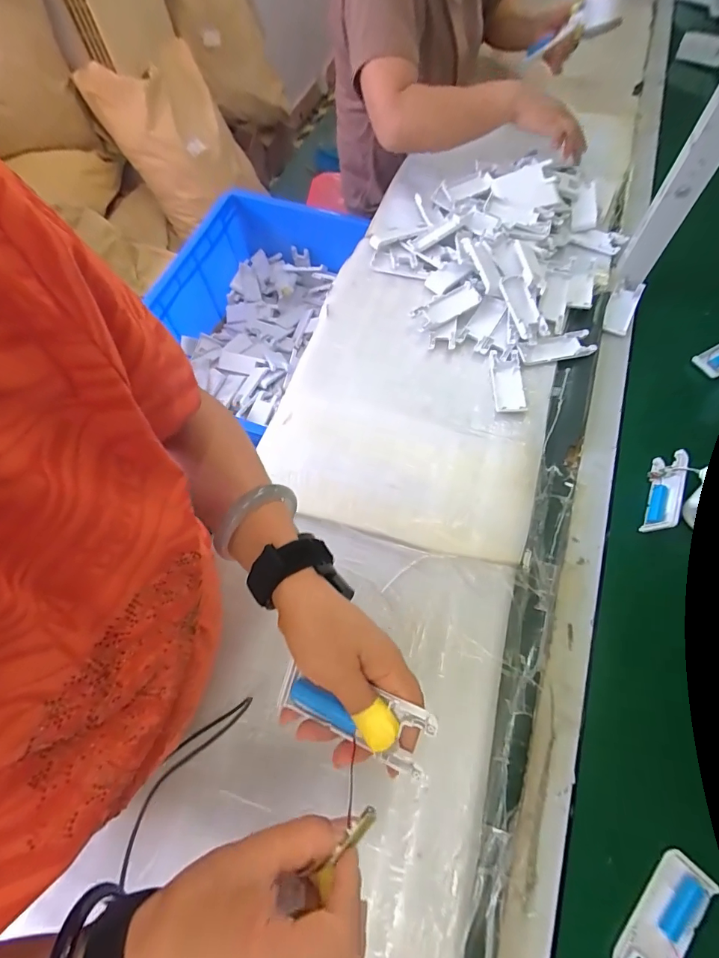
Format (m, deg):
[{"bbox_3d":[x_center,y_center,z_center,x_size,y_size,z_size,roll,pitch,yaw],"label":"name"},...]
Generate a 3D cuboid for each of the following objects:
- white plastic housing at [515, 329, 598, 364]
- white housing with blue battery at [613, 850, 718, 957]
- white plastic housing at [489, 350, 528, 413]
[{"bbox_3d":[0.286,-0.193,0.608,0.111,0.011,0.043,-15,66,-4],"label":"white plastic housing"},{"bbox_3d":[0.258,0.376,0.356,0.040,0.013,0.105,40,73,18],"label":"white housing with blue battery"},{"bbox_3d":[0.208,-0.139,0.590,0.040,0.012,0.106,3,66,4],"label":"white plastic housing"}]

